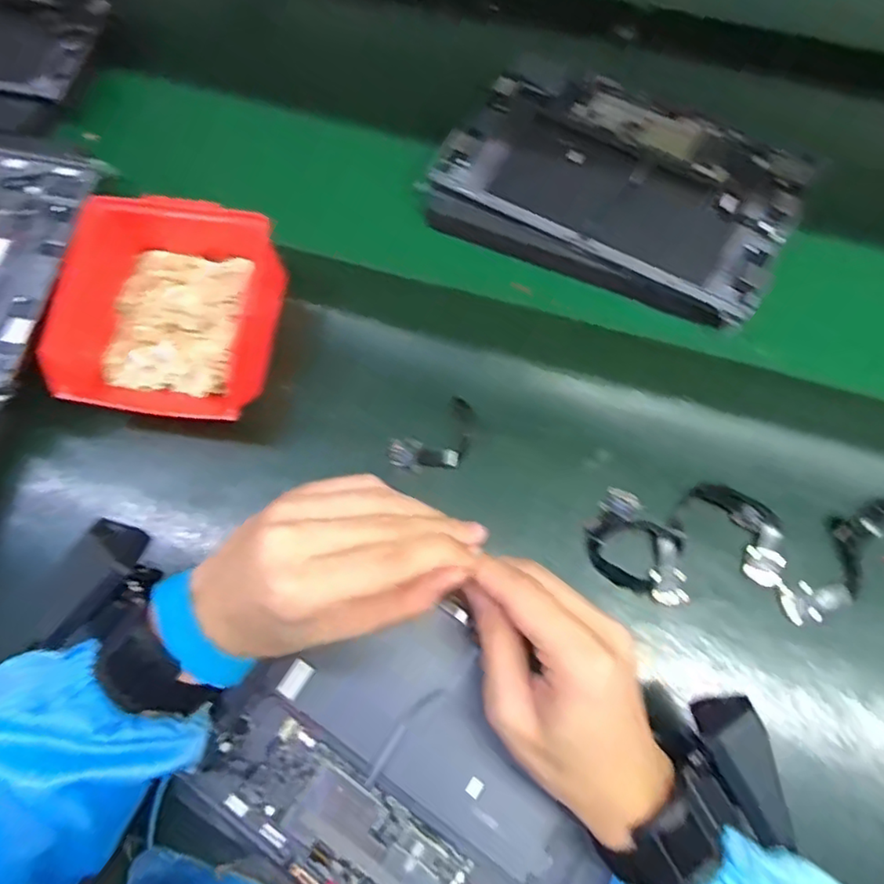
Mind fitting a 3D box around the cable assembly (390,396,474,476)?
[{"bbox_3d":[-0.002,0.001,0.420,0.065,0.013,0.037,-36,74,-12],"label":"cable assembly"}]

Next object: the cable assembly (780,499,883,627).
[{"bbox_3d":[0.297,0.079,0.394,0.152,0.010,0.081,5,70,2],"label":"cable assembly"}]

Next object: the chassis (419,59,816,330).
[{"bbox_3d":[0.135,-0.195,0.476,0.255,0.022,0.190,28,73,10],"label":"chassis"}]

